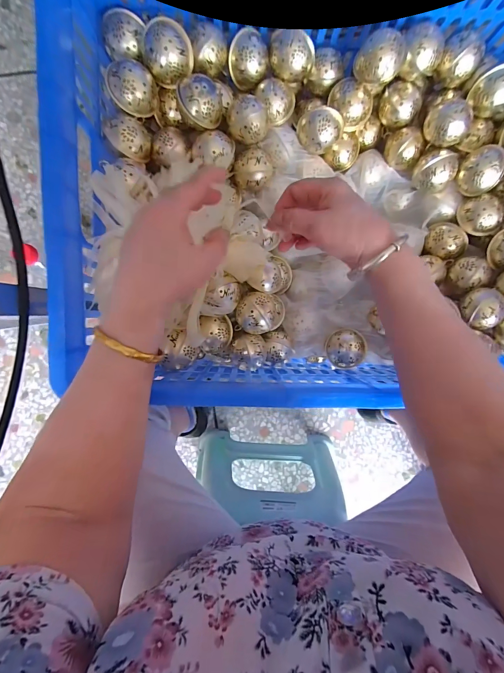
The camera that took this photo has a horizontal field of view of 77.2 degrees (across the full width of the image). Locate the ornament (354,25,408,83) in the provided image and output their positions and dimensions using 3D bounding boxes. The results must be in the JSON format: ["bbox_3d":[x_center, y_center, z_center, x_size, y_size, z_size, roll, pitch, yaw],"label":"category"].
[{"bbox_3d":[0.158,-0.343,0.396,0.053,0.052,0.046,29,93,-3],"label":"ornament"}]

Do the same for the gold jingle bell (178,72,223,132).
[{"bbox_3d":[-0.062,-0.283,0.390,0.050,0.054,0.048,-11,94,-1],"label":"gold jingle bell"}]

